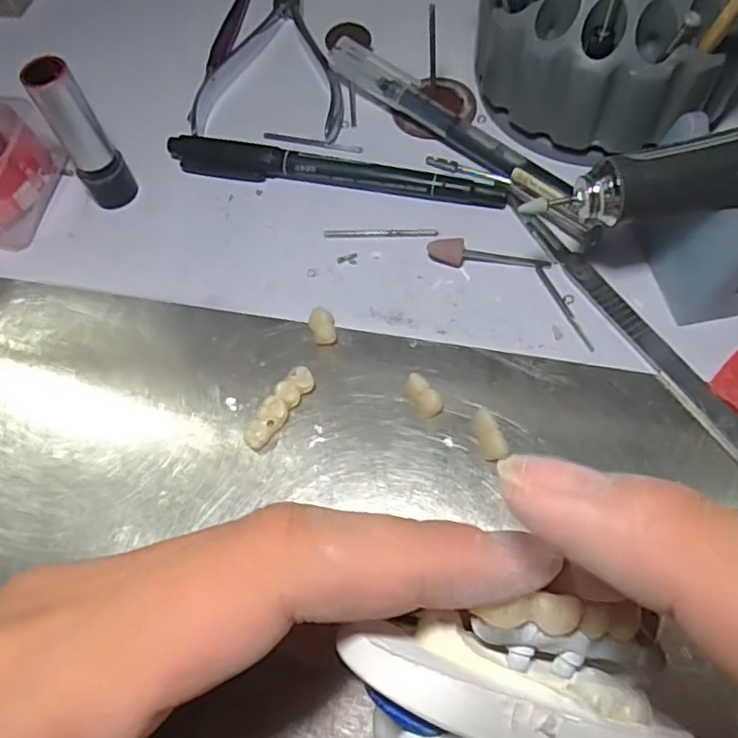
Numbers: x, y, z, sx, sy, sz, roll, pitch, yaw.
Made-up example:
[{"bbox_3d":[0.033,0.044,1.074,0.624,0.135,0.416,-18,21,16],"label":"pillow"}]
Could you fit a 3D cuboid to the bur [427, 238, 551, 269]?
[{"bbox_3d":[0.044,-0.043,0.233,0.045,0.007,0.008,2,64,5],"label":"bur"}]

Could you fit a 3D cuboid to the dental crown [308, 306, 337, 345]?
[{"bbox_3d":[-0.016,-0.015,0.224,0.009,0.008,0.012,-10,63,-1],"label":"dental crown"}]

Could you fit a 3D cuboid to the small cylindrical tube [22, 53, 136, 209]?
[{"bbox_3d":[-0.107,-0.087,0.239,0.019,0.062,0.014,-30,65,-11],"label":"small cylindrical tube"}]

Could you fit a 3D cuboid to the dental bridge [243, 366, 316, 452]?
[{"bbox_3d":[-0.030,0.013,0.210,0.008,0.008,0.031,33,70,18],"label":"dental bridge"}]

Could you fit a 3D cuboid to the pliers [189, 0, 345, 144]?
[{"bbox_3d":[-0.042,-0.151,0.291,0.065,0.007,0.113,2,64,5],"label":"pliers"}]

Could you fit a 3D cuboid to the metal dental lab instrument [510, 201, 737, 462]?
[{"bbox_3d":[0.094,-0.012,0.216,0.011,0.004,0.129,-29,65,-10],"label":"metal dental lab instrument"}]

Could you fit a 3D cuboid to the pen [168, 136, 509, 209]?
[{"bbox_3d":[-0.016,-0.079,0.254,0.139,0.010,0.012,11,65,9],"label":"pen"}]

